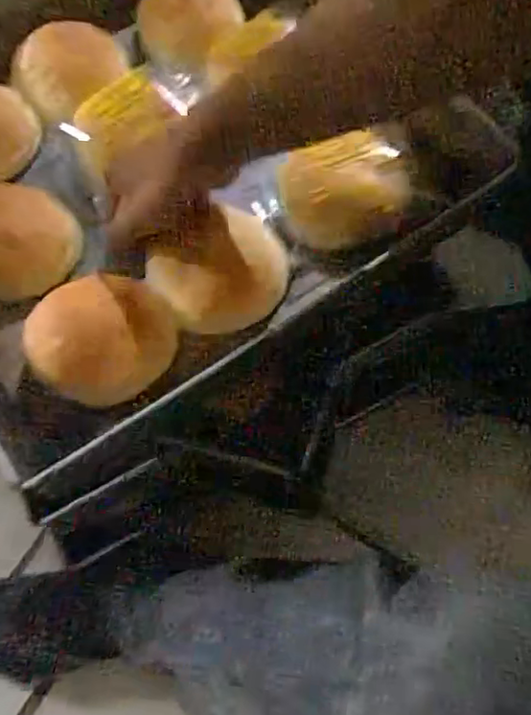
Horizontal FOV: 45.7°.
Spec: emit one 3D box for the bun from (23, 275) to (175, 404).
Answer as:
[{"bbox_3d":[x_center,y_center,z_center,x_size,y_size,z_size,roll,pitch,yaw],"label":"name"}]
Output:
[{"bbox_3d":[-0.113,-0.016,0.443,0.094,0.034,0.087,-5,68,0],"label":"bun"}]

